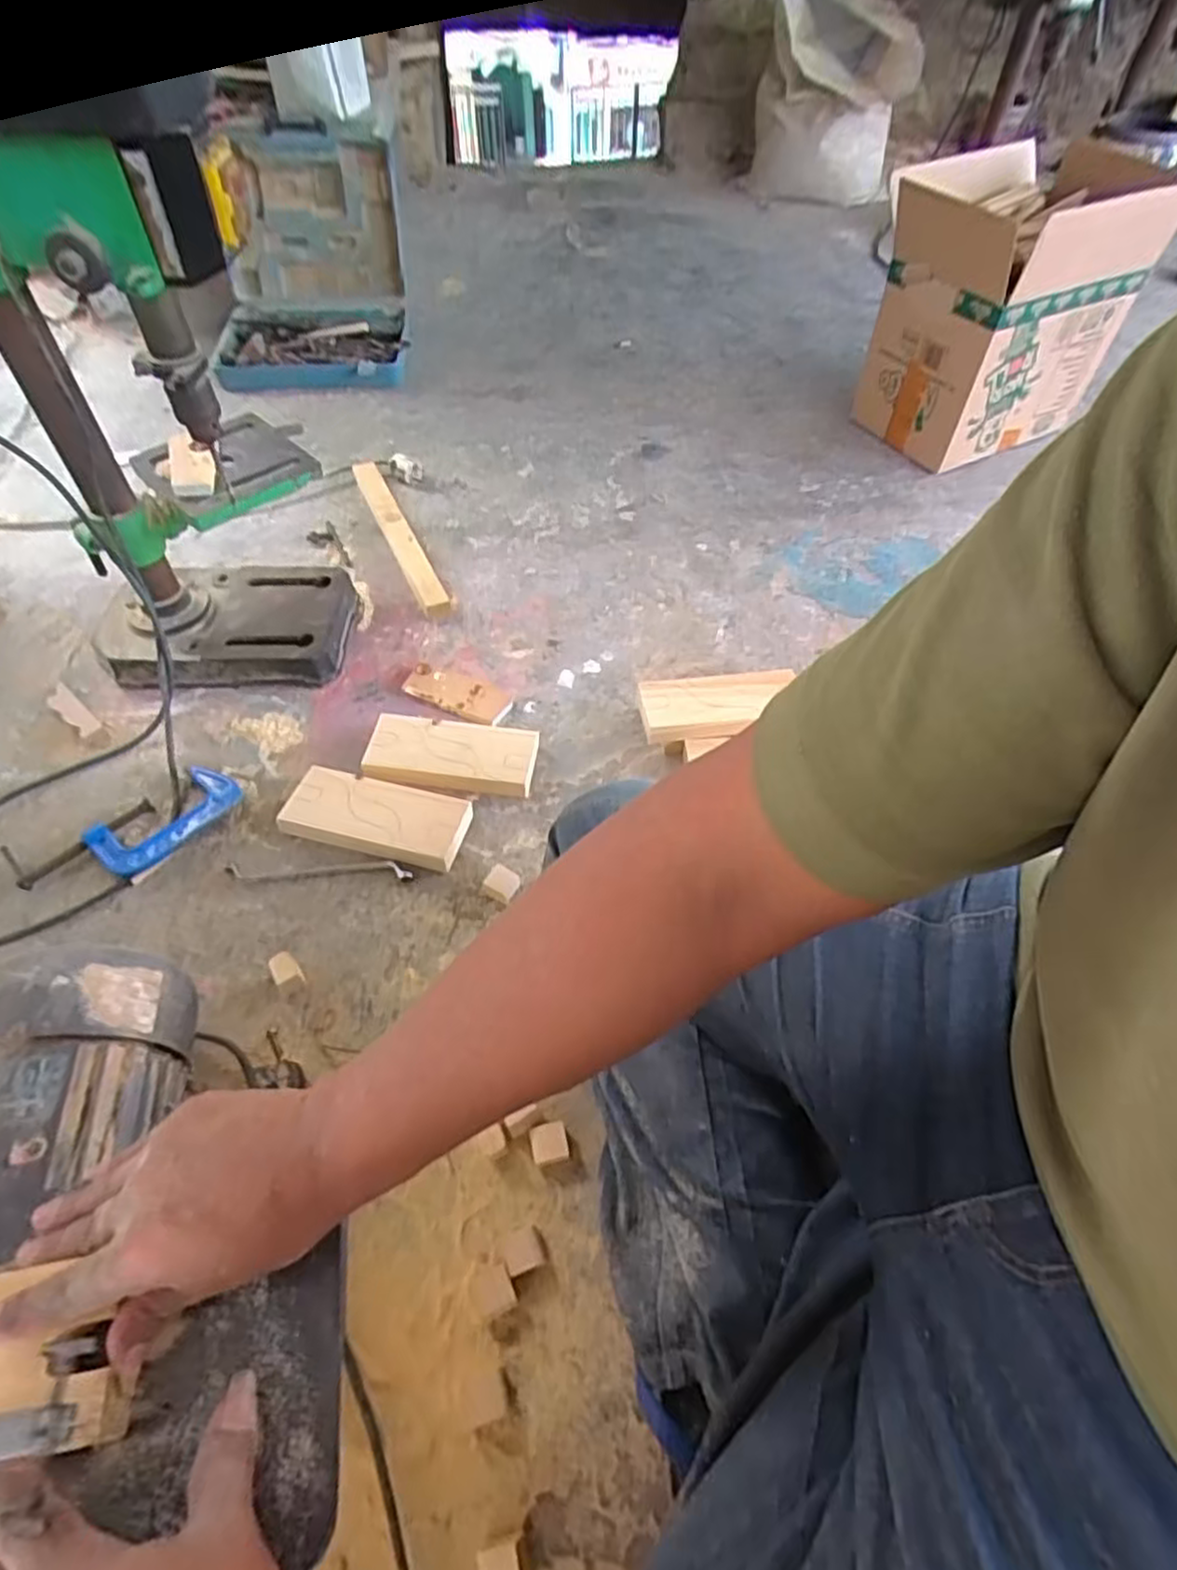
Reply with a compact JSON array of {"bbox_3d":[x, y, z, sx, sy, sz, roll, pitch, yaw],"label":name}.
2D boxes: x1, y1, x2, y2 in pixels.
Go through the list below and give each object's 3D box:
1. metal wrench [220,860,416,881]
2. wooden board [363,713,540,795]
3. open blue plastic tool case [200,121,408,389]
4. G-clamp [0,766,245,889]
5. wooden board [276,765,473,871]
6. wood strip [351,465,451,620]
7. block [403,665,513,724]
[{"bbox_3d":[-0.264,0.084,0.725,0.182,0.007,0.021,1,52,-1],"label":"metal wrench"},{"bbox_3d":[-0.148,-0.032,0.803,0.180,0.025,0.087,8,52,4],"label":"wooden board"},{"bbox_3d":[-0.562,-1.056,1.460,0.353,0.270,0.632,-7,52,-7],"label":"open blue plastic tool case"},{"bbox_3d":[-0.458,0.048,0.738,0.213,0.021,0.093,-29,58,-22],"label":"G-clamp"},{"bbox_3d":[-0.212,0.032,0.752,0.180,0.032,0.081,10,52,6],"label":"wooden board"},{"bbox_3d":[-0.274,-0.367,1.056,0.039,0.023,0.392,-19,55,-16],"label":"wood strip"},{"bbox_3d":[-0.156,-0.109,0.872,0.124,0.009,0.052,19,54,13],"label":"block"}]

